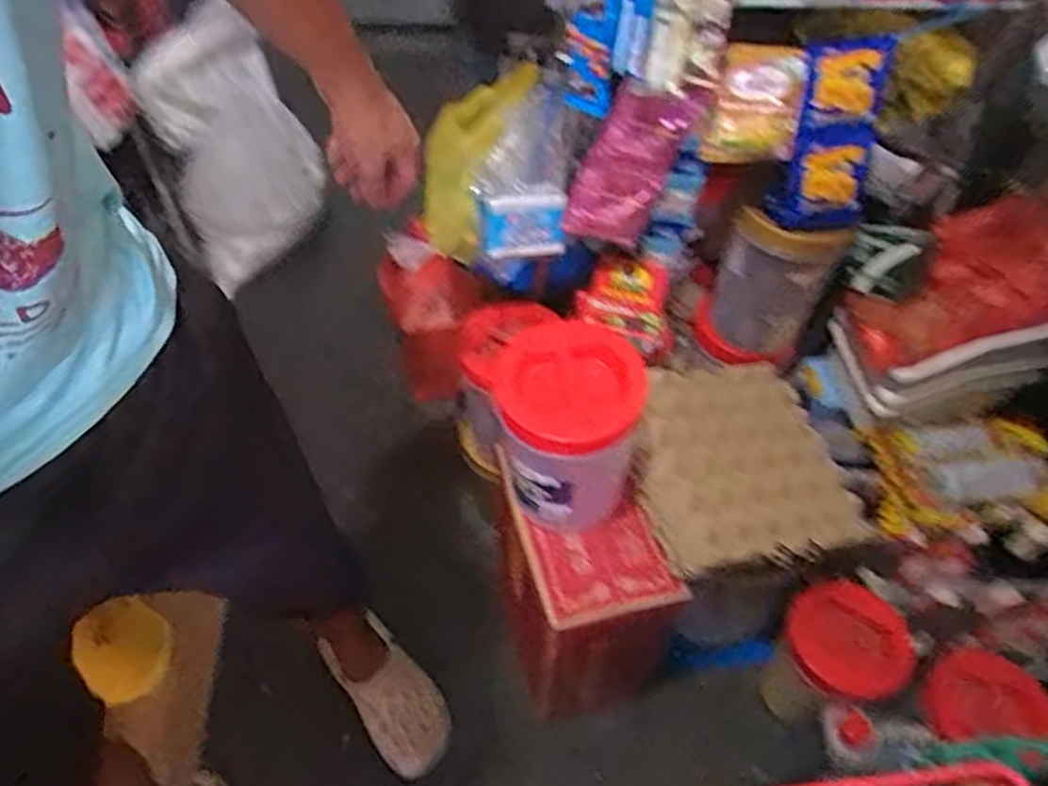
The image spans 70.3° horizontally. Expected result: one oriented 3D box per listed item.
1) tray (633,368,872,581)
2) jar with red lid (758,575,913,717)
[{"bbox_3d":[0.278,0.081,0.978,0.296,0.072,0.296,-12,53,-11],"label":"tray"},{"bbox_3d":[0.444,0.375,1.074,0.150,0.172,0.156,1,52,-1],"label":"jar with red lid"}]

